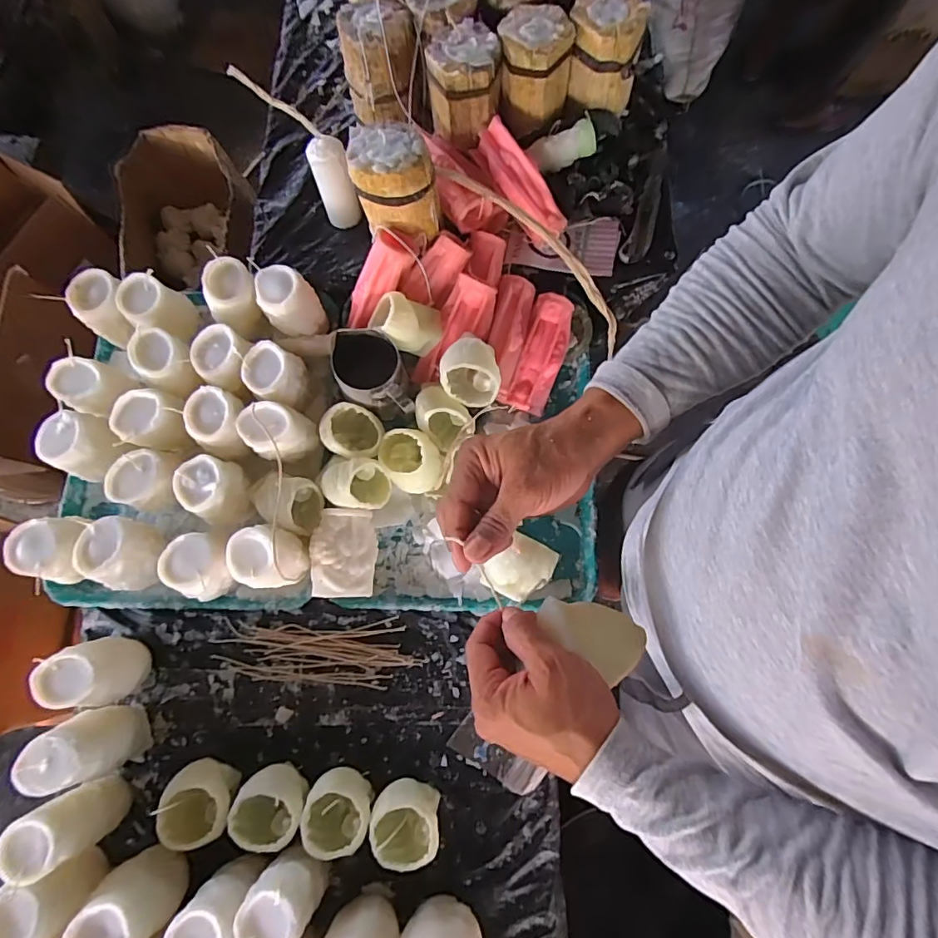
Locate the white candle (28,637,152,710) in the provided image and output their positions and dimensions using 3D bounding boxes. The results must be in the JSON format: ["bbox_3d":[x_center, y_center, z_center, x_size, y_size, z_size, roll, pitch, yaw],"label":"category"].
[{"bbox_3d":[-0.415,0.230,0.568,0.066,0.095,0.074,-16,76,-3],"label":"white candle"}]

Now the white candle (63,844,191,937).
[{"bbox_3d":[-0.337,0.435,0.508,0.070,0.086,0.071,0,75,1],"label":"white candle"}]

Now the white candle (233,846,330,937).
[{"bbox_3d":[-0.184,0.433,0.509,0.071,0.078,0.063,-23,76,-4],"label":"white candle"}]

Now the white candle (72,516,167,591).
[{"bbox_3d":[-0.407,0.101,0.600,0.073,0.085,0.066,-43,78,-9],"label":"white candle"}]

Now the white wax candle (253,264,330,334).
[{"bbox_3d":[-0.235,-0.219,0.668,0.067,0.078,0.065,-26,76,-5],"label":"white wax candle"}]

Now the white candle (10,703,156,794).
[{"bbox_3d":[-0.407,0.297,0.551,0.060,0.128,0.066,0,75,1],"label":"white candle"}]

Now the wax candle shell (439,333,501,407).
[{"bbox_3d":[0.001,-0.122,0.625,0.068,0.069,0.081,-4,75,1],"label":"wax candle shell"}]

